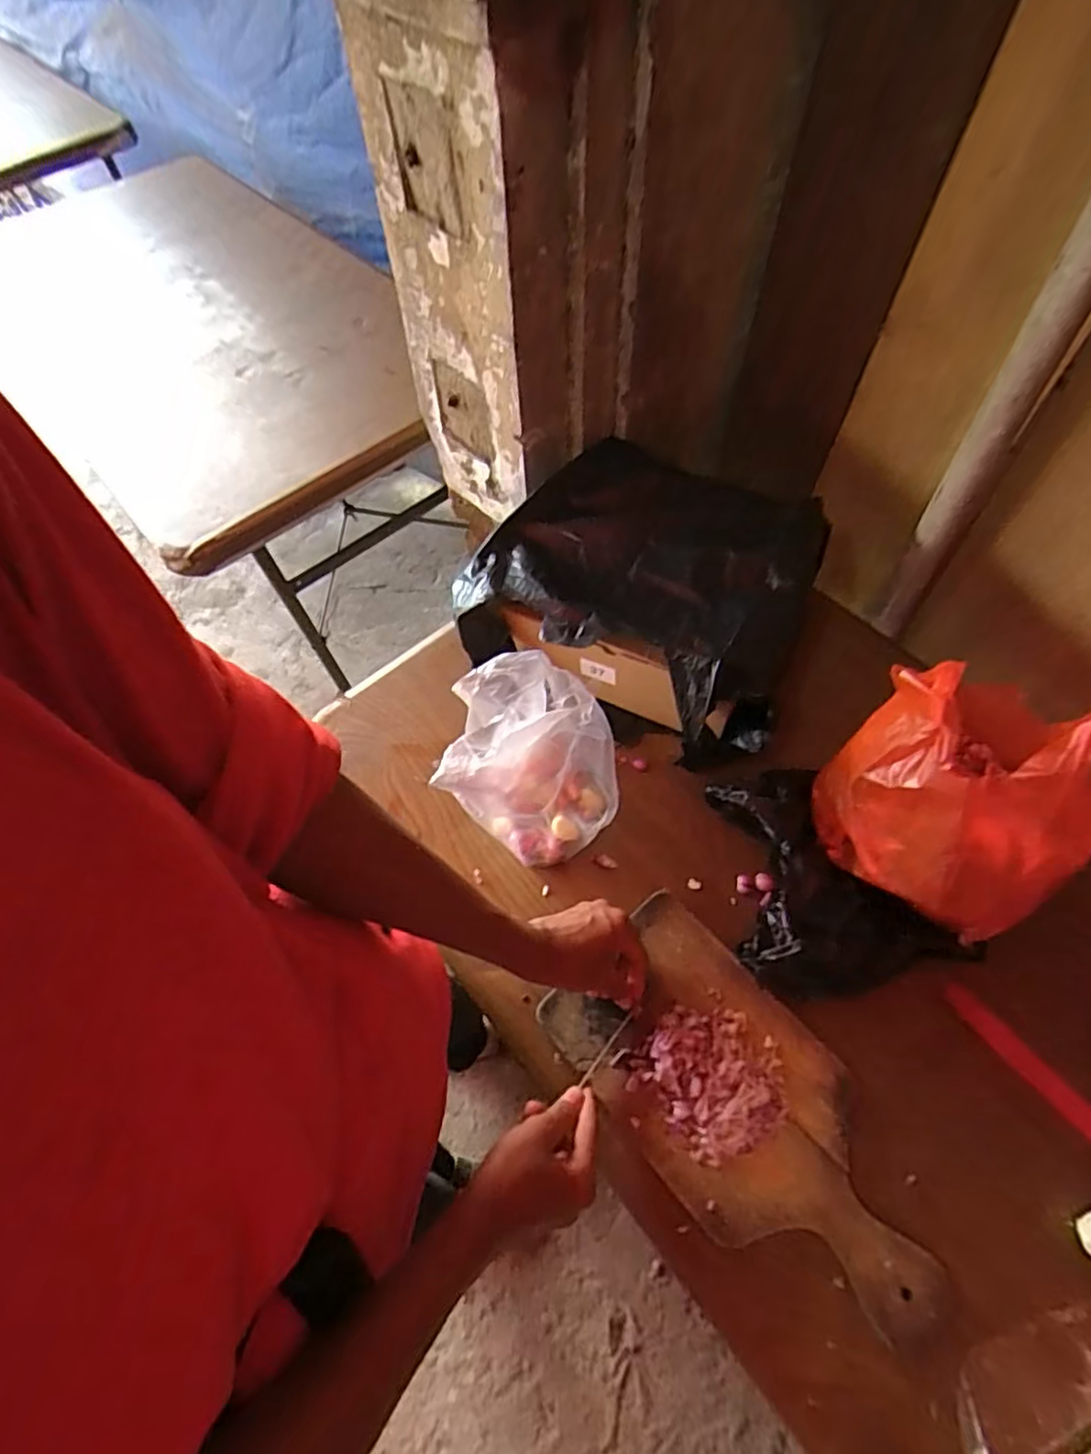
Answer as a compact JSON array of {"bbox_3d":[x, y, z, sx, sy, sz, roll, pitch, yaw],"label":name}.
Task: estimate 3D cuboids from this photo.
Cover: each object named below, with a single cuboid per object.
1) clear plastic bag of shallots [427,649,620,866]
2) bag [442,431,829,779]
[{"bbox_3d":[-0.010,0.038,0.590,0.158,0.194,0.117,-28,63,-11],"label":"clear plastic bag of shallots"},{"bbox_3d":[0.116,-0.143,0.720,0.329,0.134,0.292,29,66,17],"label":"bag"}]

